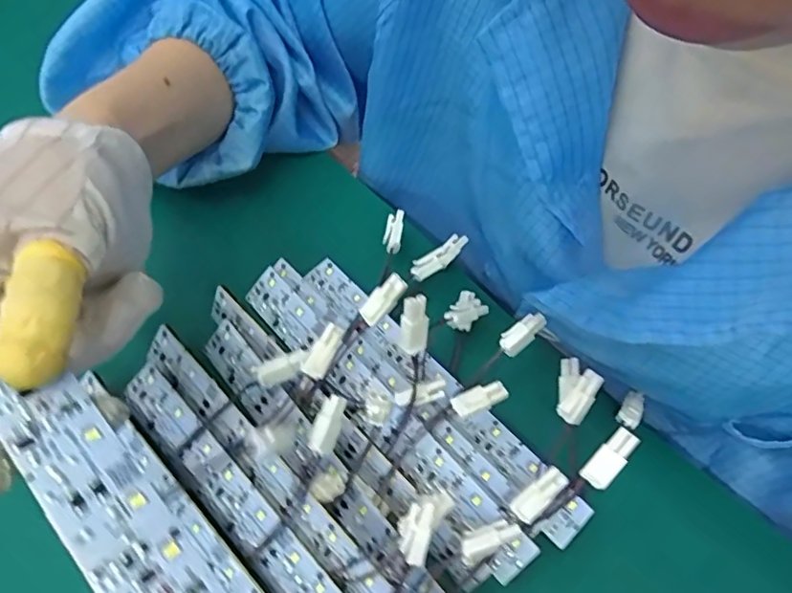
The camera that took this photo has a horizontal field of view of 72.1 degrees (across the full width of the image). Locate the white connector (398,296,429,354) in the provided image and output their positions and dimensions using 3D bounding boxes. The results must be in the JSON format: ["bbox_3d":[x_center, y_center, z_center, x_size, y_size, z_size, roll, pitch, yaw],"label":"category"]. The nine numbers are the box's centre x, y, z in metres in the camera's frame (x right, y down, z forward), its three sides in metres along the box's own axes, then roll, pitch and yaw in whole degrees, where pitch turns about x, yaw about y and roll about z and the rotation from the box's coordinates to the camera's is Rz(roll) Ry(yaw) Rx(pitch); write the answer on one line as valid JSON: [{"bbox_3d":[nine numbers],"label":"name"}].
[{"bbox_3d":[0.008,0.012,0.232,0.013,0.027,0.005,2,22,-3],"label":"white connector"}]

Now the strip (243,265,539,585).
[{"bbox_3d":[-0.011,0.055,0.267,0.191,0.008,0.023,44,99,19],"label":"strip"}]

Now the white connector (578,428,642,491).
[{"bbox_3d":[0.088,0.067,0.225,0.011,0.004,0.027,40,92,13],"label":"white connector"}]

